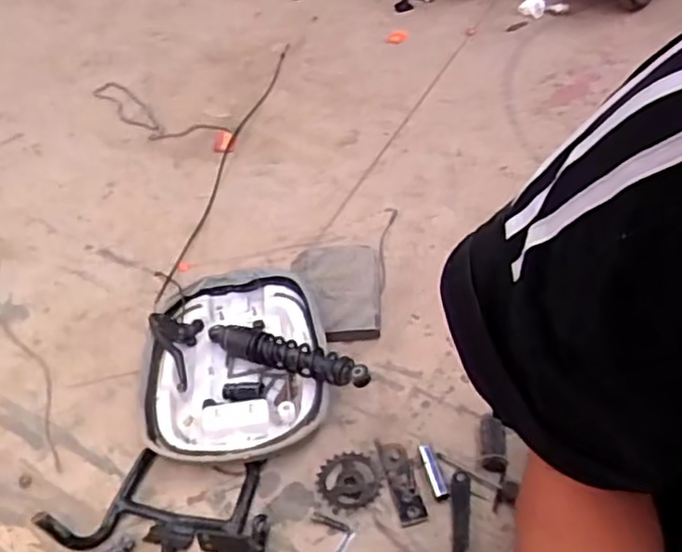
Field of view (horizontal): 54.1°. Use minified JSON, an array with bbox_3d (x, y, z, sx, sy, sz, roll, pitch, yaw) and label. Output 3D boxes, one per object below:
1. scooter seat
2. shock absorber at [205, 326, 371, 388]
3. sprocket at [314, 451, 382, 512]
[{"bbox_3d":[-0.140,0.118,1.000,0.291,0.092,0.372,-6,42,-3],"label":"scooter seat"},{"bbox_3d":[-0.080,0.110,0.956,0.283,0.040,0.052,11,43,33],"label":"shock absorber"},{"bbox_3d":[0.009,0.268,0.870,0.082,0.019,0.081,-2,42,2],"label":"sprocket"}]

